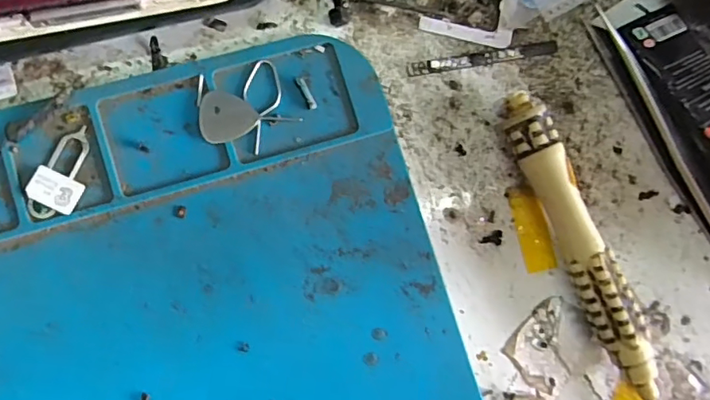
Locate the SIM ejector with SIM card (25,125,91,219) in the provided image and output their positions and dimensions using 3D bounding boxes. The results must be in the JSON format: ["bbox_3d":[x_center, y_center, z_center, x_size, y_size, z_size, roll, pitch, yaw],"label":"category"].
[{"bbox_3d":[-0.076,-0.007,0.140,0.012,0.004,0.025,22,83,-6],"label":"SIM ejector with SIM card"}]

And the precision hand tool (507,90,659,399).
[{"bbox_3d":[0.070,0.027,0.155,0.012,0.014,0.122,-23,89,-9],"label":"precision hand tool"}]

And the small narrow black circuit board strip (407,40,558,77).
[{"bbox_3d":[0.040,-0.043,0.162,0.048,0.004,0.004,-12,87,-9],"label":"small narrow black circuit board strip"}]

